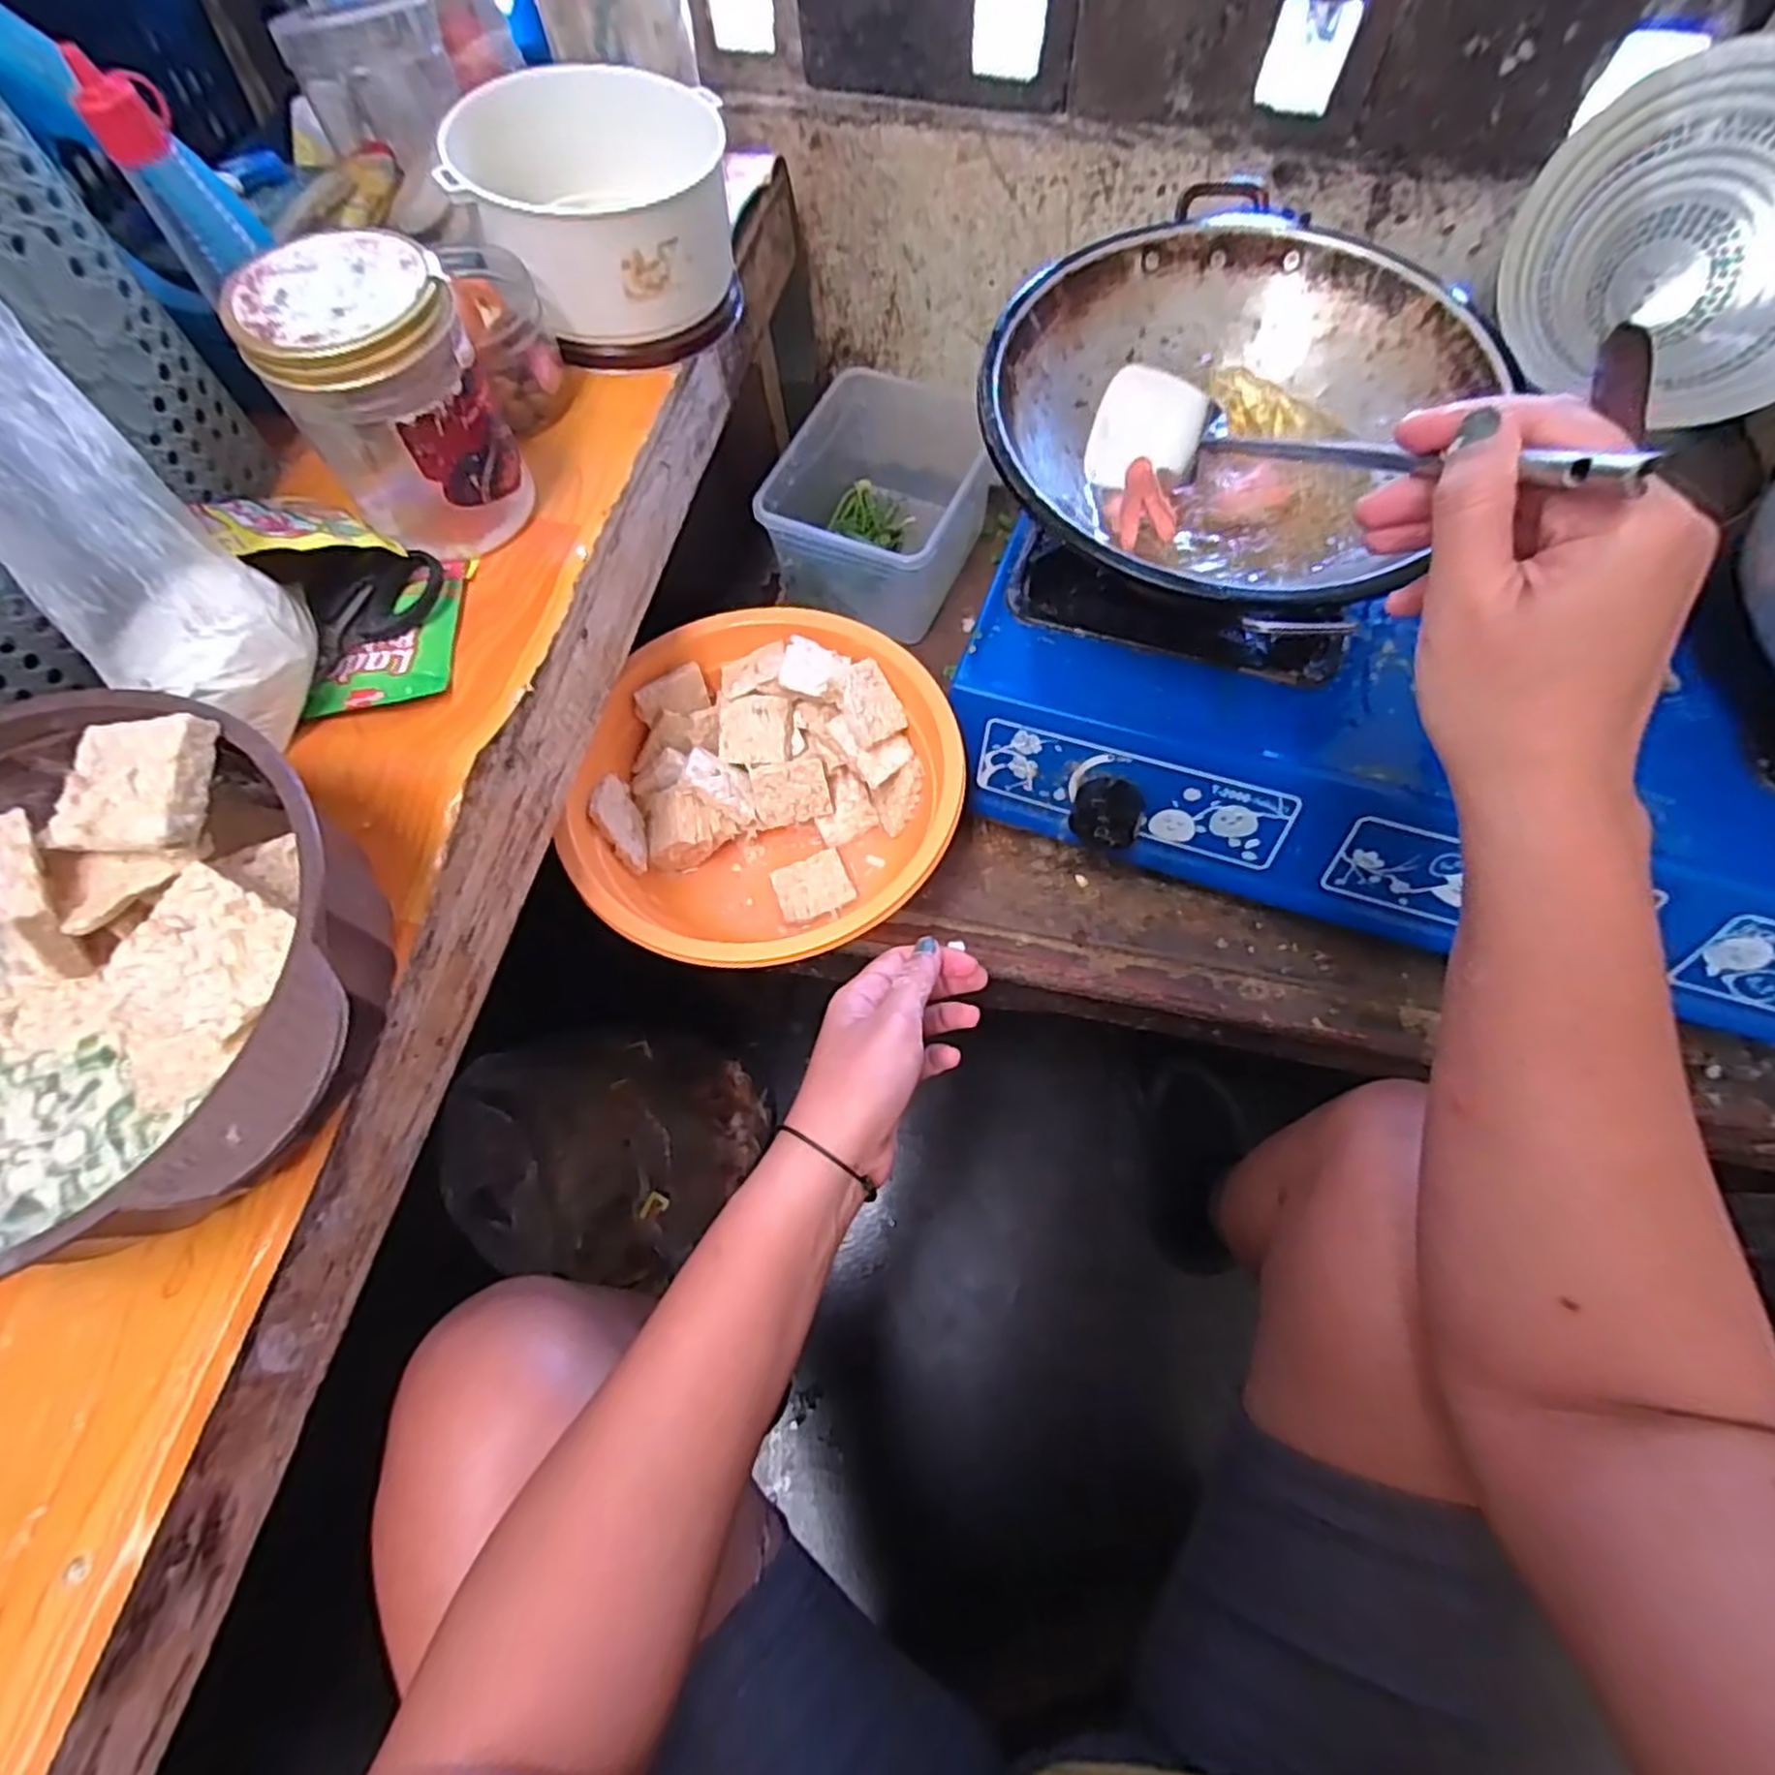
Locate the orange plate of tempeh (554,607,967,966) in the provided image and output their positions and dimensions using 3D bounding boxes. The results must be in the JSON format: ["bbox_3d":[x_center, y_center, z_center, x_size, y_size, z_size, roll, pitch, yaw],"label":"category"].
[{"bbox_3d":[-0.076,-0.060,0.552,0.246,0.103,0.253,-1,66,3],"label":"orange plate of tempeh"}]

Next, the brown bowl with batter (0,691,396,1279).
[{"bbox_3d":[-0.292,0.034,0.278,0.206,0.071,0.201,-1,66,3],"label":"brown bowl with batter"}]

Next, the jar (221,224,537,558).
[{"bbox_3d":[-0.232,-0.228,0.374,0.085,0.117,0.073,-33,68,-11],"label":"jar"}]

